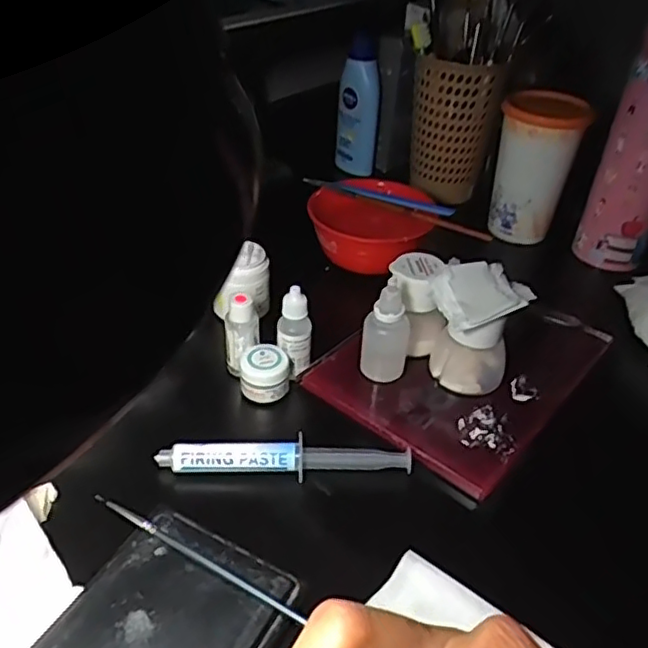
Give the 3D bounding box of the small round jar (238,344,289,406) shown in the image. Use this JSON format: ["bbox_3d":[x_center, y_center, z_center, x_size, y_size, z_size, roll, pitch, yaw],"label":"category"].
[{"bbox_3d":[-0.040,0.033,0.440,0.033,0.024,0.032,3,38,-3],"label":"small round jar"}]

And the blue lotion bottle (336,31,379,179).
[{"bbox_3d":[0.039,-0.229,0.693,0.030,0.138,0.048,-14,42,-23],"label":"blue lotion bottle"}]

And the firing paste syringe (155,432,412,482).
[{"bbox_3d":[-0.023,0.081,0.391,0.147,0.019,0.018,2,38,-4],"label":"firing paste syringe"}]

